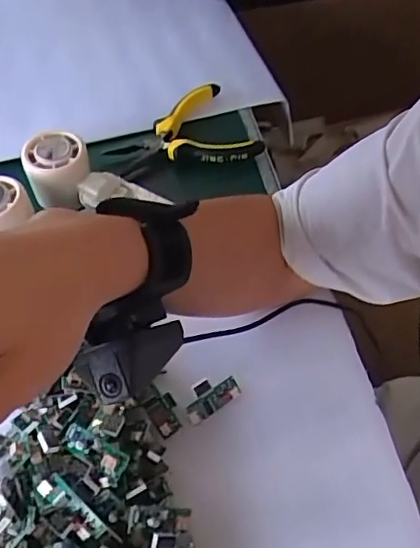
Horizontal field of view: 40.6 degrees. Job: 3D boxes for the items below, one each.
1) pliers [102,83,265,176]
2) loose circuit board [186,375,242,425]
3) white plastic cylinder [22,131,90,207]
[{"bbox_3d":[-0.029,-0.136,0.555,0.133,0.011,0.109,-24,55,-14],"label":"pliers"},{"bbox_3d":[-0.001,0.080,0.373,0.038,0.006,0.021,-31,57,-18],"label":"loose circuit board"},{"bbox_3d":[-0.135,-0.096,0.507,0.056,0.043,0.051,-13,53,-5],"label":"white plastic cylinder"}]

